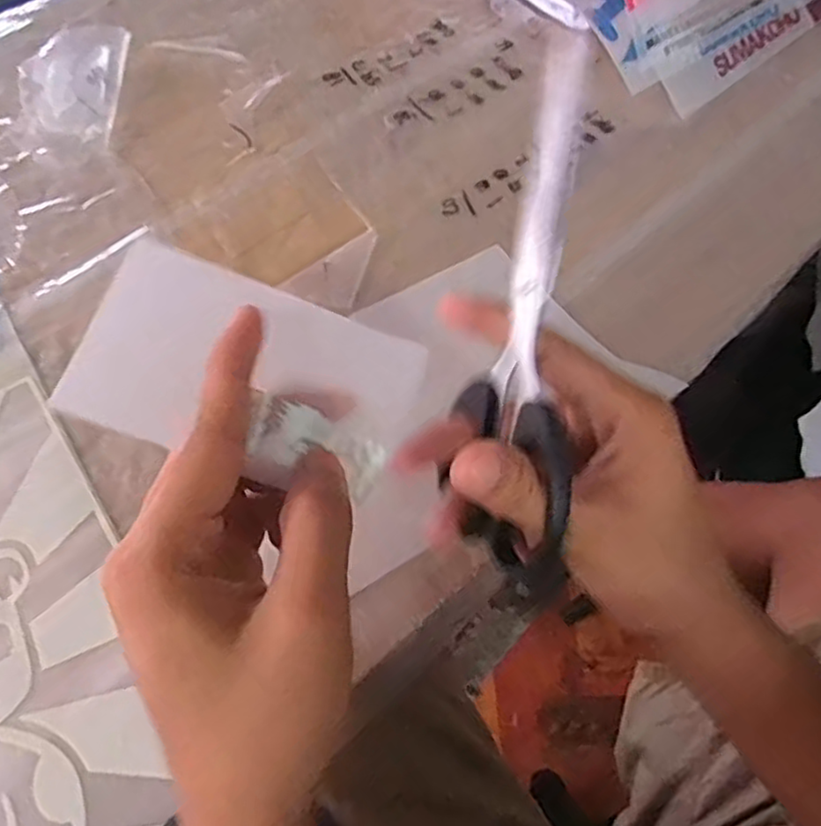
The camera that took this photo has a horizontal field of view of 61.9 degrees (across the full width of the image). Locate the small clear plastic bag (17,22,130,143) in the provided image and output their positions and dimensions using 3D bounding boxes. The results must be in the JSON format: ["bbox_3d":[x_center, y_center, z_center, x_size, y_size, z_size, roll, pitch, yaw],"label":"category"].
[{"bbox_3d":[-0.236,-0.234,0.477,0.061,0.023,0.109,-2,61,-3],"label":"small clear plastic bag"}]

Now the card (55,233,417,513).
[{"bbox_3d":[-0.049,-0.011,0.222,0.099,0.007,0.060,23,82,-17],"label":"card"}]

